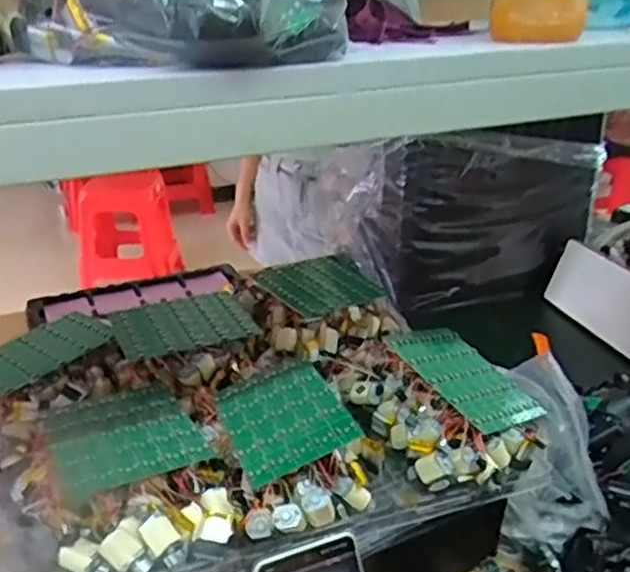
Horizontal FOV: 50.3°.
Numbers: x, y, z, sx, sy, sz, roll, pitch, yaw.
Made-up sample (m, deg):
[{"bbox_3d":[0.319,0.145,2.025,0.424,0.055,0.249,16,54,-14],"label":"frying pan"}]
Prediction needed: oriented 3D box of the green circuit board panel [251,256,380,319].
[{"bbox_3d":[0.010,-0.003,0.761,0.141,0.010,0.104,-12,34,-40],"label":"green circuit board panel"}]

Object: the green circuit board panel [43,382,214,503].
[{"bbox_3d":[-0.151,0.115,0.526,0.106,0.008,0.123,-9,23,-30],"label":"green circuit board panel"}]

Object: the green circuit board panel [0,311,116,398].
[{"bbox_3d":[-0.266,0.062,0.648,0.089,0.010,0.124,18,39,42],"label":"green circuit board panel"}]

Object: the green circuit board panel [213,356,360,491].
[{"bbox_3d":[-0.026,0.103,0.540,0.089,0.007,0.124,-24,29,-12],"label":"green circuit board panel"}]

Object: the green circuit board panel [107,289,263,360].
[{"bbox_3d":[-0.133,0.035,0.671,0.128,0.011,0.104,-10,26,-22],"label":"green circuit board panel"}]

